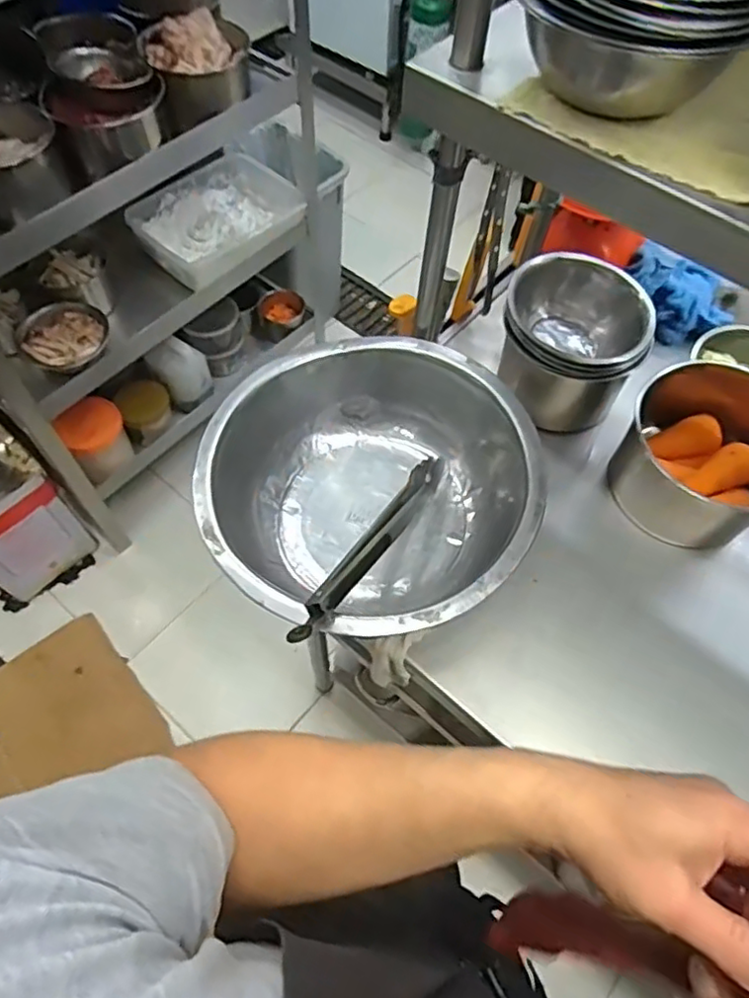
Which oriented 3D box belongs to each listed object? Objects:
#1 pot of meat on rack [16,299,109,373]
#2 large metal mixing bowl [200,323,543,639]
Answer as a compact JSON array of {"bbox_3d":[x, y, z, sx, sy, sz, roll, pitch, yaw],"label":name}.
[{"bbox_3d":[-0.611,-0.316,1.242,0.157,0.076,0.156,33,64,16],"label":"pot of meat on rack"},{"bbox_3d":[-0.008,-0.002,0.688,0.327,0.158,0.334,1,60,-2],"label":"large metal mixing bowl"}]

